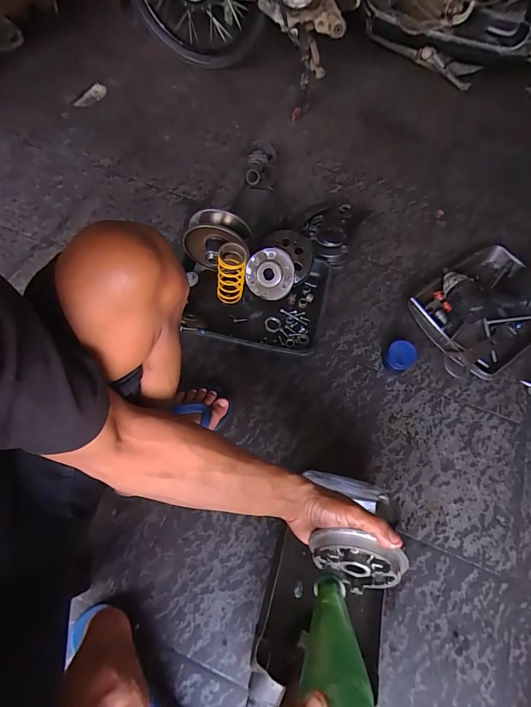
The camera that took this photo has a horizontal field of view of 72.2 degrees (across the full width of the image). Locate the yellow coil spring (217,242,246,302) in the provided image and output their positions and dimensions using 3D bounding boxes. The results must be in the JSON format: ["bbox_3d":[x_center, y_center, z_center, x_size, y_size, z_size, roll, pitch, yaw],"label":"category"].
[{"bbox_3d":[-0.076,-0.173,0.807,0.064,0.145,0.051,1,63,-2],"label":"yellow coil spring"}]

